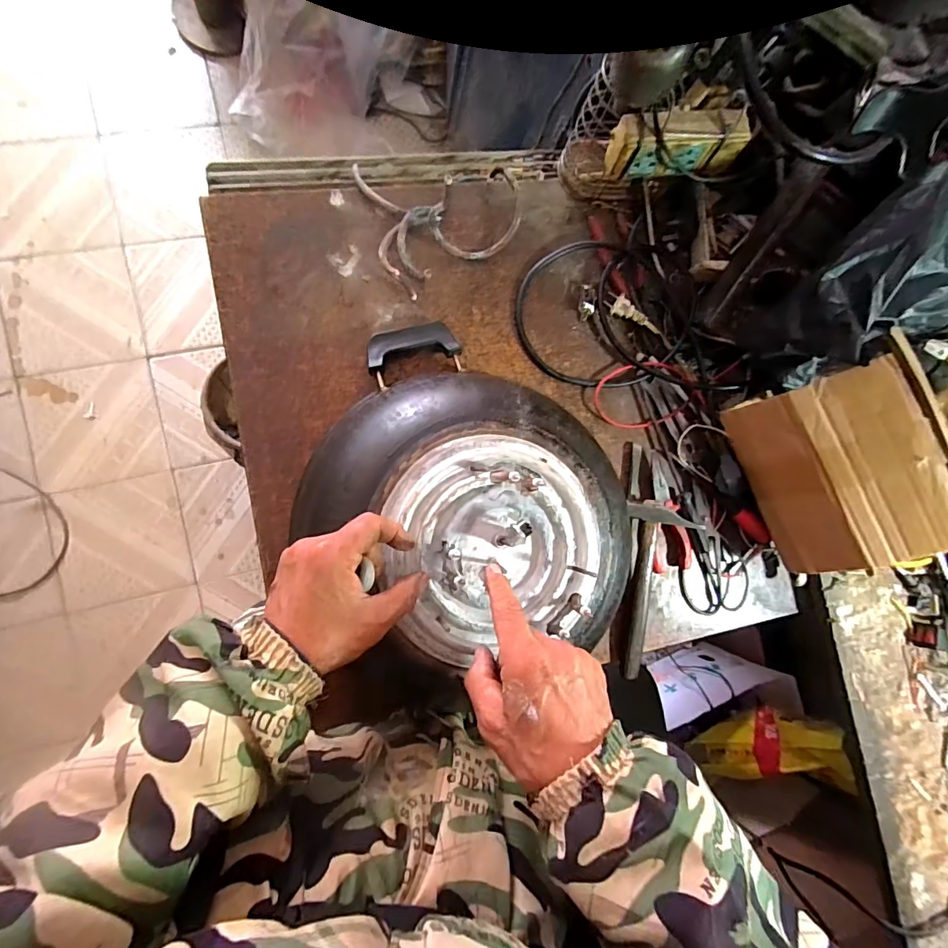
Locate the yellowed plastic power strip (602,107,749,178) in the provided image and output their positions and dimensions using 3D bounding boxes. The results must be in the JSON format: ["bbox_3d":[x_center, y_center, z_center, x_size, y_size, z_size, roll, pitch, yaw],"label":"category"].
[{"bbox_3d":[0.204,-0.333,0.481,0.133,0.051,0.040,-10,88,-10],"label":"yellowed plastic power strip"}]

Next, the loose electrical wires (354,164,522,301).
[{"bbox_3d":[-0.025,-0.290,0.542,0.185,0.047,0.160,-15,89,-10],"label":"loose electrical wires"}]

